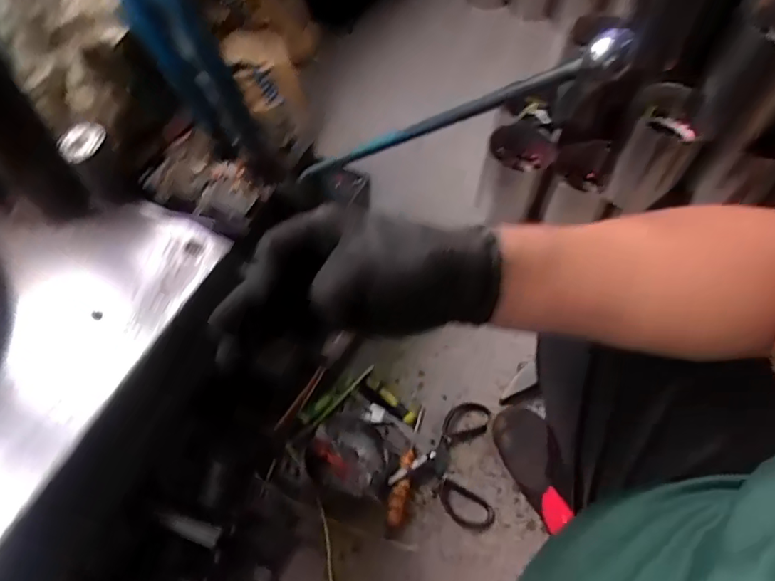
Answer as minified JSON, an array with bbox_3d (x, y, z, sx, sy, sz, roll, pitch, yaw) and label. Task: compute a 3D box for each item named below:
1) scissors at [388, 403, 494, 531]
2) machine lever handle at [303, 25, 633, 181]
[{"bbox_3d":[0.114,0.248,0.863,0.151,0.027,0.182,23,62,13],"label":"scissors"},{"bbox_3d":[0.025,-0.140,0.489,0.023,0.388,0.032,51,62,-23],"label":"machine lever handle"}]

